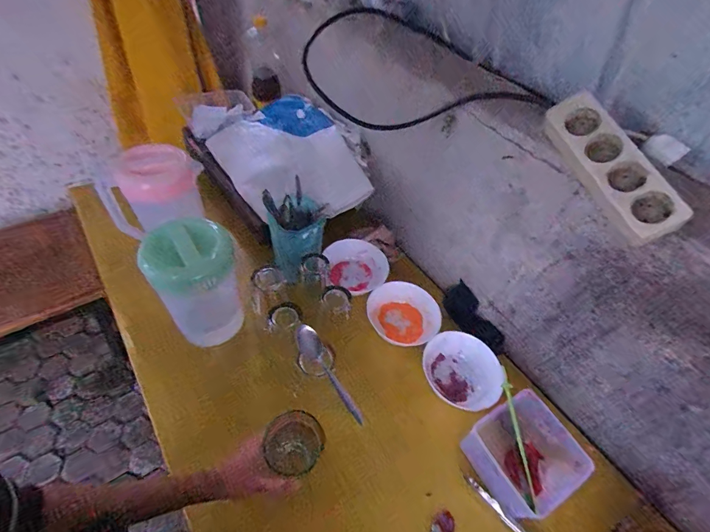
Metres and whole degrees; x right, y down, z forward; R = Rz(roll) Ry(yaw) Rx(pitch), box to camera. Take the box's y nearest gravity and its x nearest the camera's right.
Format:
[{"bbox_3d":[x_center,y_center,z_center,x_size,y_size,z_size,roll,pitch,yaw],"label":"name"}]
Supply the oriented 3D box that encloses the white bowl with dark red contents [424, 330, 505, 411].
[{"bbox_3d":[0.202,0.195,0.657,0.115,0.050,0.139,-22,57,-22],"label":"white bowl with dark red contents"}]

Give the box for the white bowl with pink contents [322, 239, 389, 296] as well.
[{"bbox_3d":[0.004,0.011,0.775,0.116,0.069,0.131,-15,55,-17],"label":"white bowl with pink contents"}]

